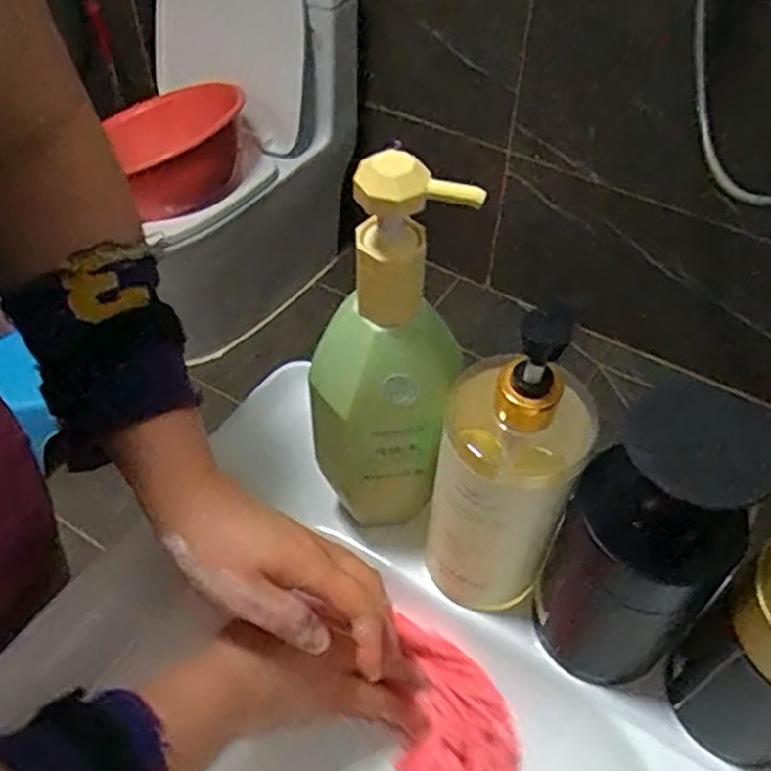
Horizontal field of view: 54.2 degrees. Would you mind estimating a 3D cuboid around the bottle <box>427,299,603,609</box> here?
[{"bbox_3d":[0.064,0.048,0.411,0.076,0.217,0.067,19,52,15],"label":"bottle"}]

